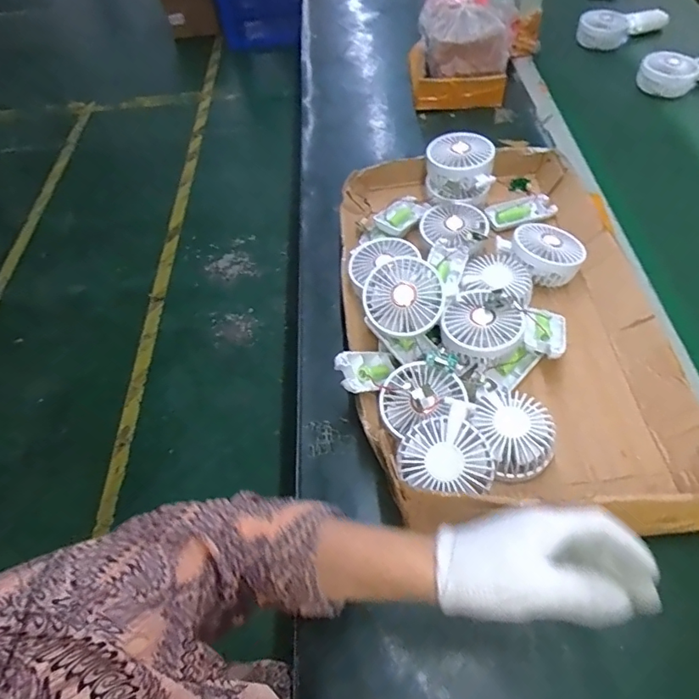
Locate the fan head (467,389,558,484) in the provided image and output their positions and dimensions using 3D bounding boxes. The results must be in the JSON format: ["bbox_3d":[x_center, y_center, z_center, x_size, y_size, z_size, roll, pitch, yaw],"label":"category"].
[{"bbox_3d":[0.163,0.081,0.496,0.075,0.043,0.089,-25,57,-10],"label":"fan head"}]

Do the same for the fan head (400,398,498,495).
[{"bbox_3d":[0.088,0.097,0.449,0.085,0.035,0.081,-3,56,4],"label":"fan head"}]

